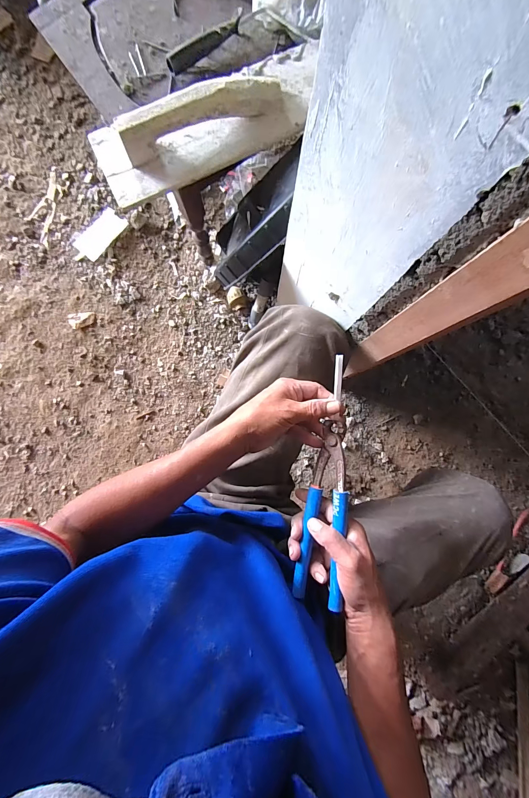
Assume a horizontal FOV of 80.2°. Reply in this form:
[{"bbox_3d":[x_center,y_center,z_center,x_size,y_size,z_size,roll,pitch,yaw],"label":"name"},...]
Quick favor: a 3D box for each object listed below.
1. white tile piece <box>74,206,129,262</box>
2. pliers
[{"bbox_3d":[-0.448,-0.451,0.858,0.082,0.011,0.143,37,87,1],"label":"white tile piece"},{"bbox_3d":[0.082,0.142,0.394,0.063,0.021,0.220,7,86,38],"label":"pliers"}]

